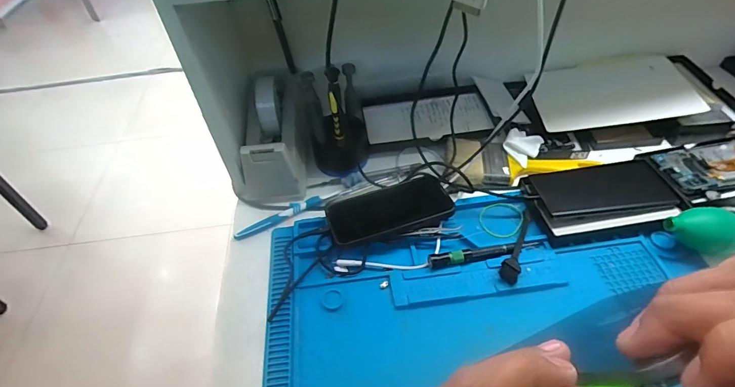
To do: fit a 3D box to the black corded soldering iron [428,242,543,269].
[{"bbox_3d":[0.133,0.067,0.447,0.131,0.017,0.014,-10,47,-4],"label":"black corded soldering iron"}]

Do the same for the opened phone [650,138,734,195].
[{"bbox_3d":[0.461,-0.041,0.518,0.162,0.006,0.077,-13,48,-6],"label":"opened phone"}]

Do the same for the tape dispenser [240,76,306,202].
[{"bbox_3d":[-0.126,-0.075,0.537,0.081,0.104,0.144,-1,50,4],"label":"tape dispenser"}]

